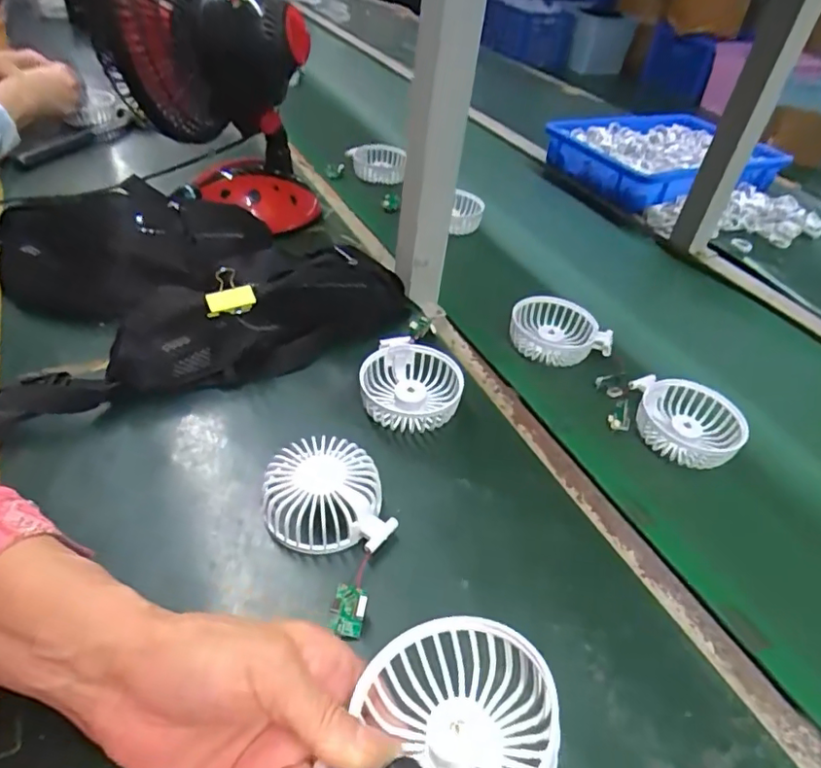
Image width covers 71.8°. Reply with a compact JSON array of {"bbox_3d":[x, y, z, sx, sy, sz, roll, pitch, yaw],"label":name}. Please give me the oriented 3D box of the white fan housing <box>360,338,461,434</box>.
[{"bbox_3d":[0.001,0.004,0.520,0.091,0.038,0.091,13,42,8],"label":"white fan housing"}]

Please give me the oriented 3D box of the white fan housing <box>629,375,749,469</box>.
[{"bbox_3d":[0.254,0.036,0.516,0.093,0.031,0.083,8,42,3],"label":"white fan housing"}]

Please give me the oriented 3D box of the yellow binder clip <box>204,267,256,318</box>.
[{"bbox_3d":[-0.162,-0.082,0.508,0.041,0.040,0.019,-4,43,-11],"label":"yellow binder clip"}]

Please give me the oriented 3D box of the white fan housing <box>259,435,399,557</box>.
[{"bbox_3d":[-0.062,0.081,0.419,0.090,0.039,0.090,-4,43,-11],"label":"white fan housing"}]

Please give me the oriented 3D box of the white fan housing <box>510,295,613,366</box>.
[{"bbox_3d":[0.153,-0.055,0.607,0.110,0.034,0.082,9,42,4],"label":"white fan housing"}]

